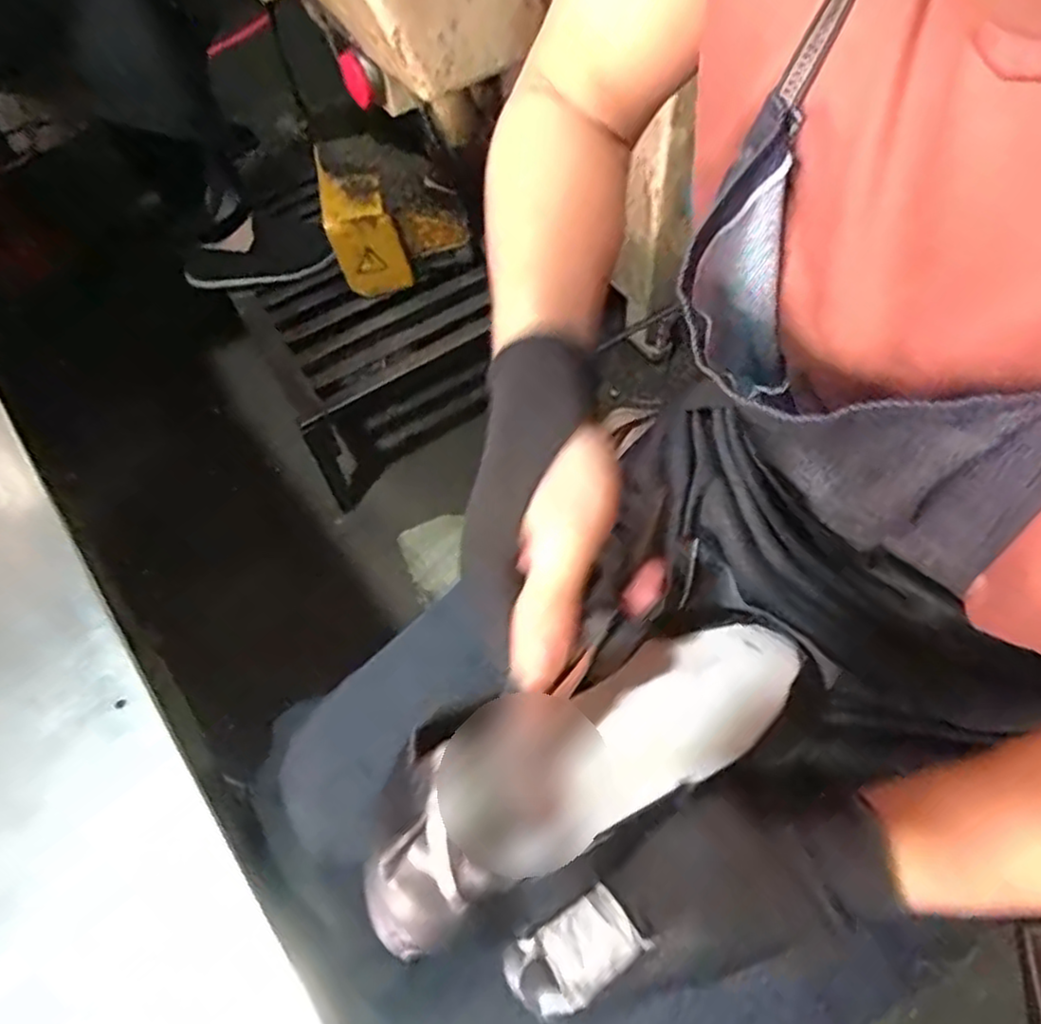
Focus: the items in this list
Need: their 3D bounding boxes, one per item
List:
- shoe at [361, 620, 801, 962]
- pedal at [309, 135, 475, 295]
[{"bbox_3d":[0.041,0.104,0.322,0.233,0.067,0.066,-16,56,-36],"label":"shoe"},{"bbox_3d":[-0.224,-0.504,1.192,0.225,0.159,0.223,-24,61,-10],"label":"pedal"}]

